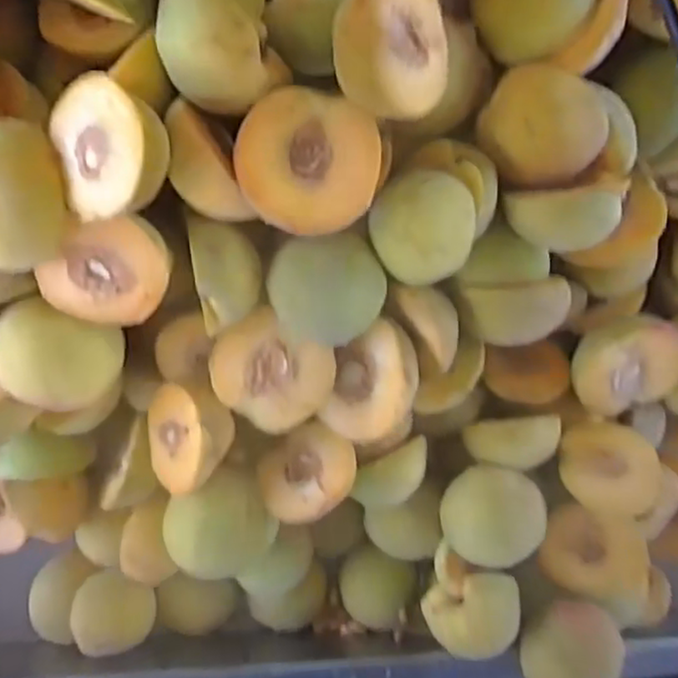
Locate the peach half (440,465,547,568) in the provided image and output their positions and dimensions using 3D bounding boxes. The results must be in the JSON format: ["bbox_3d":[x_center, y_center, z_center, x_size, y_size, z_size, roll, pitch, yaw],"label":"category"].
[{"bbox_3d":[0.090,0.099,0.382,0.054,0.032,0.053,-6,91,-7],"label":"peach half"}]

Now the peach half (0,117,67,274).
[{"bbox_3d":[-0.143,-0.061,0.289,0.048,0.039,0.062,-4,90,-7],"label":"peach half"}]

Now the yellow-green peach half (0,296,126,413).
[{"bbox_3d":[-0.143,0.009,0.338,0.059,0.038,0.047,24,87,-6],"label":"yellow-green peach half"}]

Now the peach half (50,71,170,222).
[{"bbox_3d":[-0.095,-0.080,0.284,0.053,0.026,0.054,28,110,24],"label":"peach half"}]

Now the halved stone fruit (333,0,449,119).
[{"bbox_3d":[0.021,-0.123,0.279,0.057,0.022,0.059,-7,98,-46],"label":"halved stone fruit"}]

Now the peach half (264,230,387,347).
[{"bbox_3d":[-0.006,-0.024,0.329,0.055,0.027,0.051,-7,91,-7],"label":"peach half"}]

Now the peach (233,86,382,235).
[{"bbox_3d":[-0.014,-0.076,0.299,0.061,0.033,0.057,0,90,-7],"label":"peach"}]

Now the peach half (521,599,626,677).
[{"bbox_3d":[0.140,0.187,0.399,0.059,0.024,0.054,0,90,-7],"label":"peach half"}]

